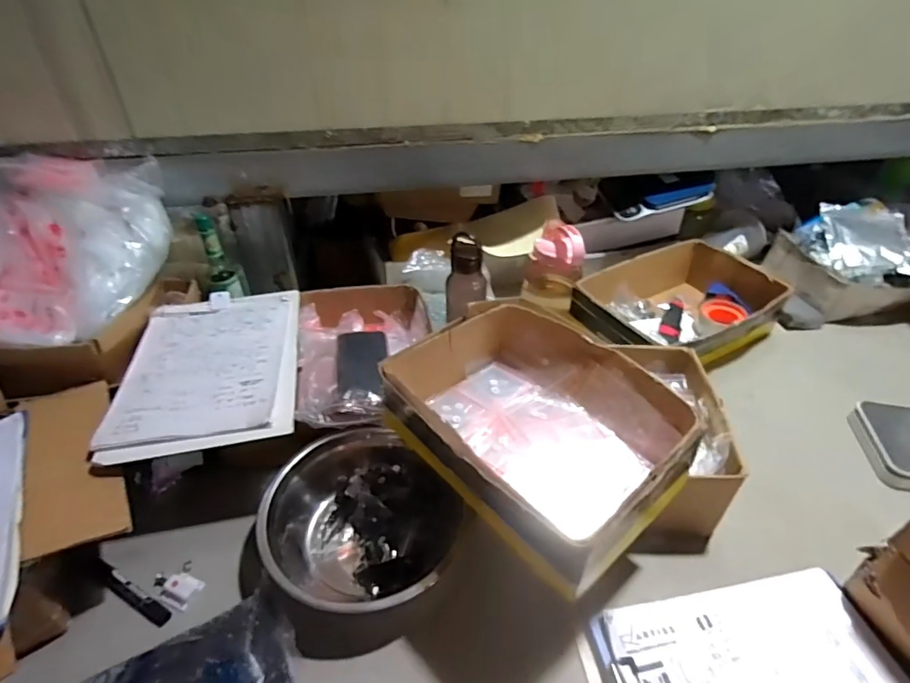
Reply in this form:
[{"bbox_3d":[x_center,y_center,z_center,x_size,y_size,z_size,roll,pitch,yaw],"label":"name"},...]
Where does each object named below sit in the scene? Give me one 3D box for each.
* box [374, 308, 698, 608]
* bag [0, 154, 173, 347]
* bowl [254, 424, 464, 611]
[{"bbox_3d":[0.095,0.093,0.587,0.246,0.099,0.299,-26,46,-29],"label":"box"},{"bbox_3d":[-0.605,-0.116,0.709,0.401,0.165,0.273,-20,43,-23],"label":"bag"},{"bbox_3d":[-0.113,0.212,0.628,0.225,0.097,0.208,0,39,0],"label":"bowl"}]

